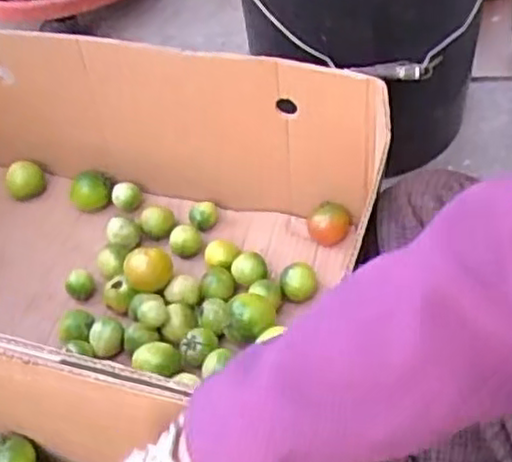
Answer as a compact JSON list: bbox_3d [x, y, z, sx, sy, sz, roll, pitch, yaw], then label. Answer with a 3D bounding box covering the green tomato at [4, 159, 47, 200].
[{"bbox_3d":[-0.273,-0.061,0.833,0.046,0.043,0.039,-24,50,-15],"label":"green tomato"}]

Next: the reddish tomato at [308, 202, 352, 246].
[{"bbox_3d":[0.077,-0.009,0.749,0.045,0.039,0.039,-1,48,5],"label":"reddish tomato"}]

